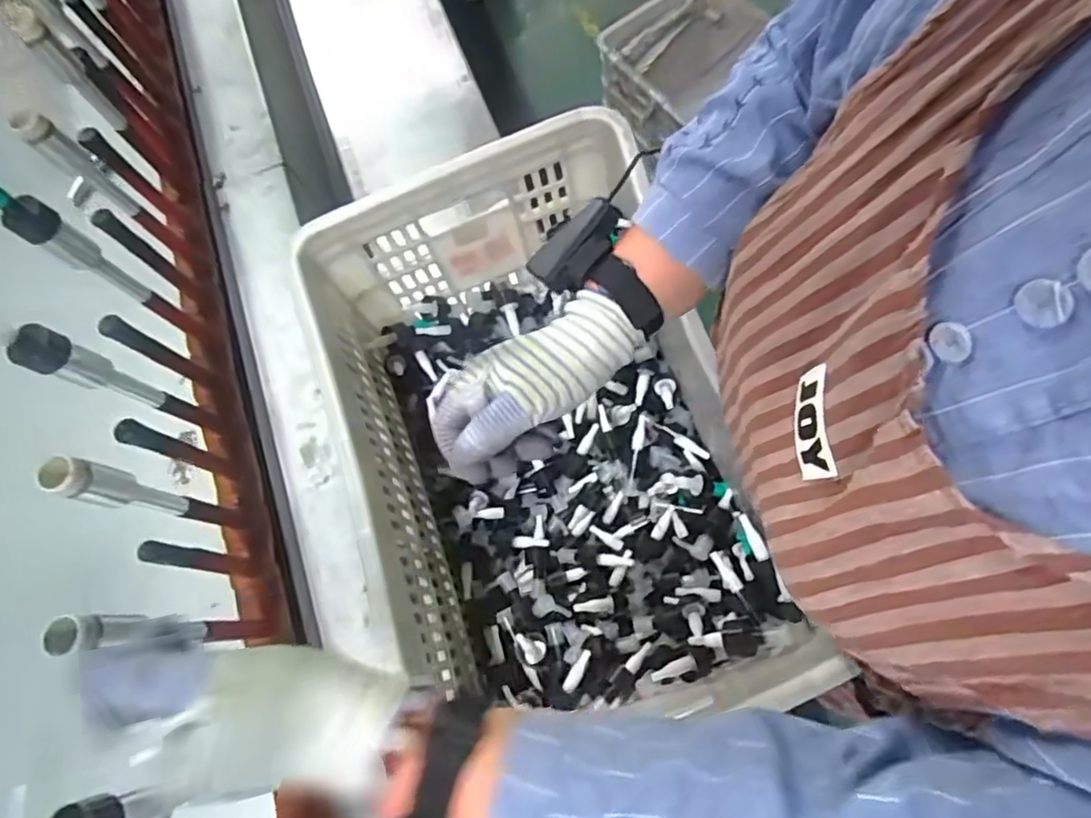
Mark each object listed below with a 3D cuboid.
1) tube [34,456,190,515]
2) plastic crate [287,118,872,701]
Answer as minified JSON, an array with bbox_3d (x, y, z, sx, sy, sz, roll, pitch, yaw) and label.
[{"bbox_3d":[-0.308,0.059,0.451,0.027,0.120,0.025,16,72,4],"label":"tube"},{"bbox_3d":[-0.001,0.033,0.625,0.341,0.242,0.513,-20,73,-7],"label":"plastic crate"}]

